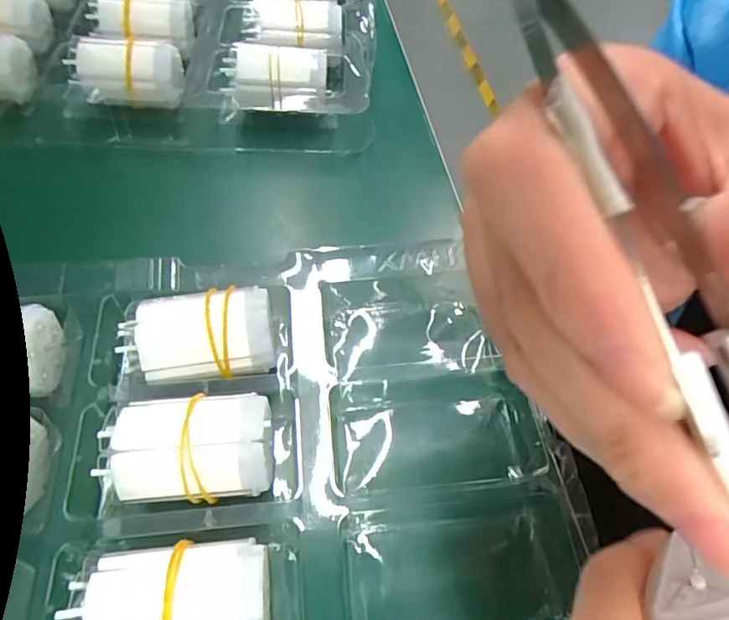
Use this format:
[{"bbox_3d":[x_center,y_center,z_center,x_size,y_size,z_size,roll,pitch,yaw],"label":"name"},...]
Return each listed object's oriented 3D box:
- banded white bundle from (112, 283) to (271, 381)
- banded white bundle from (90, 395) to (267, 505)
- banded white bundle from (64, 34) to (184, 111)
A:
[{"bbox_3d":[-0.071,0.013,0.238,0.060,0.039,0.041,-6,59,-7],"label":"banded white bundle"},{"bbox_3d":[-0.065,0.049,0.198,0.056,0.024,0.037,-4,58,-6],"label":"banded white bundle"},{"bbox_3d":[-0.145,-0.145,0.328,0.066,0.037,0.048,-13,60,-12],"label":"banded white bundle"}]

